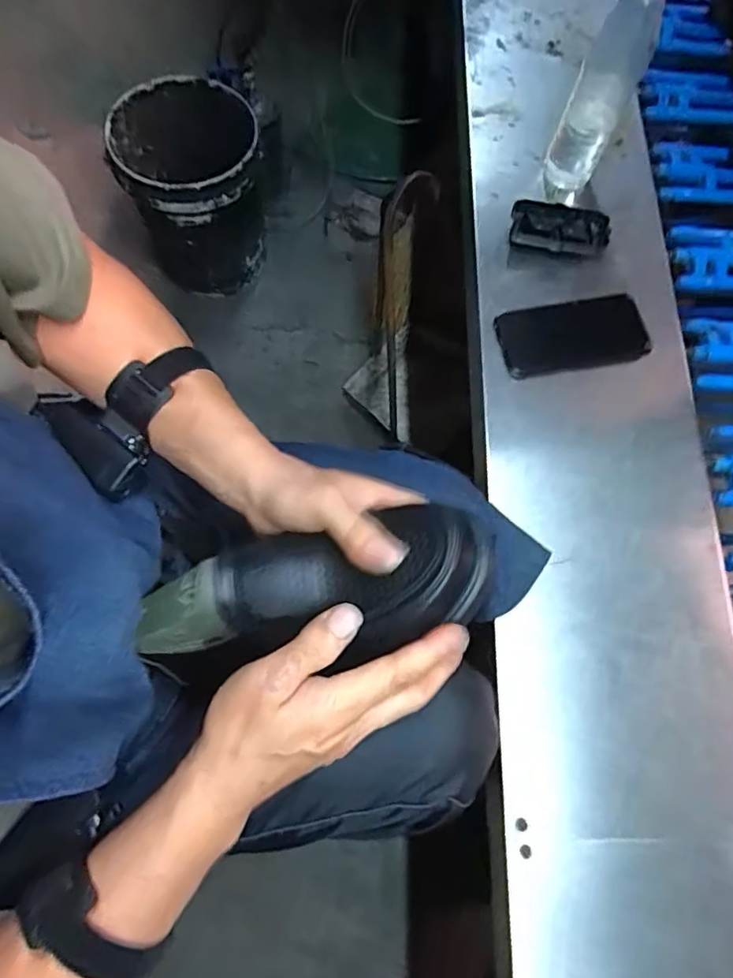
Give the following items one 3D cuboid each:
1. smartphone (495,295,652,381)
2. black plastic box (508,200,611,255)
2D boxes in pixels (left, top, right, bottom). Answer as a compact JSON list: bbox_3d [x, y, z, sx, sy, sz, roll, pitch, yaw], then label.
[{"bbox_3d":[0.226,-0.169,0.614,0.161,0.012,0.082,-11,72,-6],"label":"smartphone"},{"bbox_3d":[0.224,-0.301,0.648,0.109,0.026,0.057,8,71,0],"label":"black plastic box"}]

